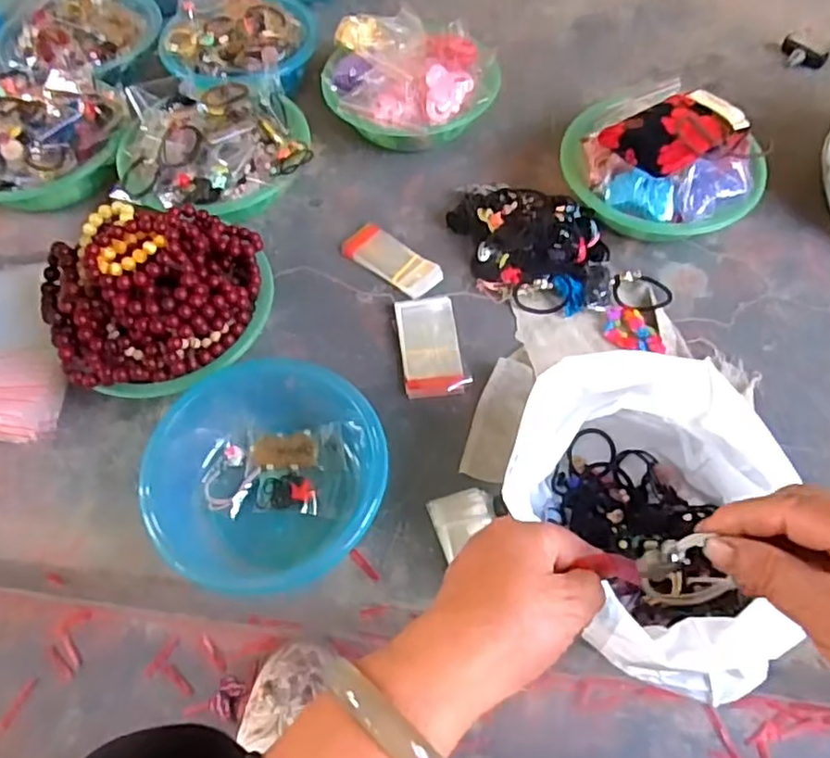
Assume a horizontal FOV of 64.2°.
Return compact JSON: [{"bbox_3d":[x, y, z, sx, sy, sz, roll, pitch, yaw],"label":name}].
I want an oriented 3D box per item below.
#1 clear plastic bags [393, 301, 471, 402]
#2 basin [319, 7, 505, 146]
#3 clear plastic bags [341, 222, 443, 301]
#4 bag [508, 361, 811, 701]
[{"bbox_3d":[0.017,-0.036,0.747,0.066,0.019,0.127,-6,59,-2],"label":"clear plastic bags"},{"bbox_3d":[-0.005,-0.405,0.919,0.236,0.110,0.220,-13,60,-6],"label":"basin"},{"bbox_3d":[-0.028,-0.145,0.813,0.122,0.022,0.053,34,66,20],"label":"clear plastic bags"},{"bbox_3d":[0.192,0.117,0.577,0.221,0.155,0.239,7,60,6],"label":"bag"}]

